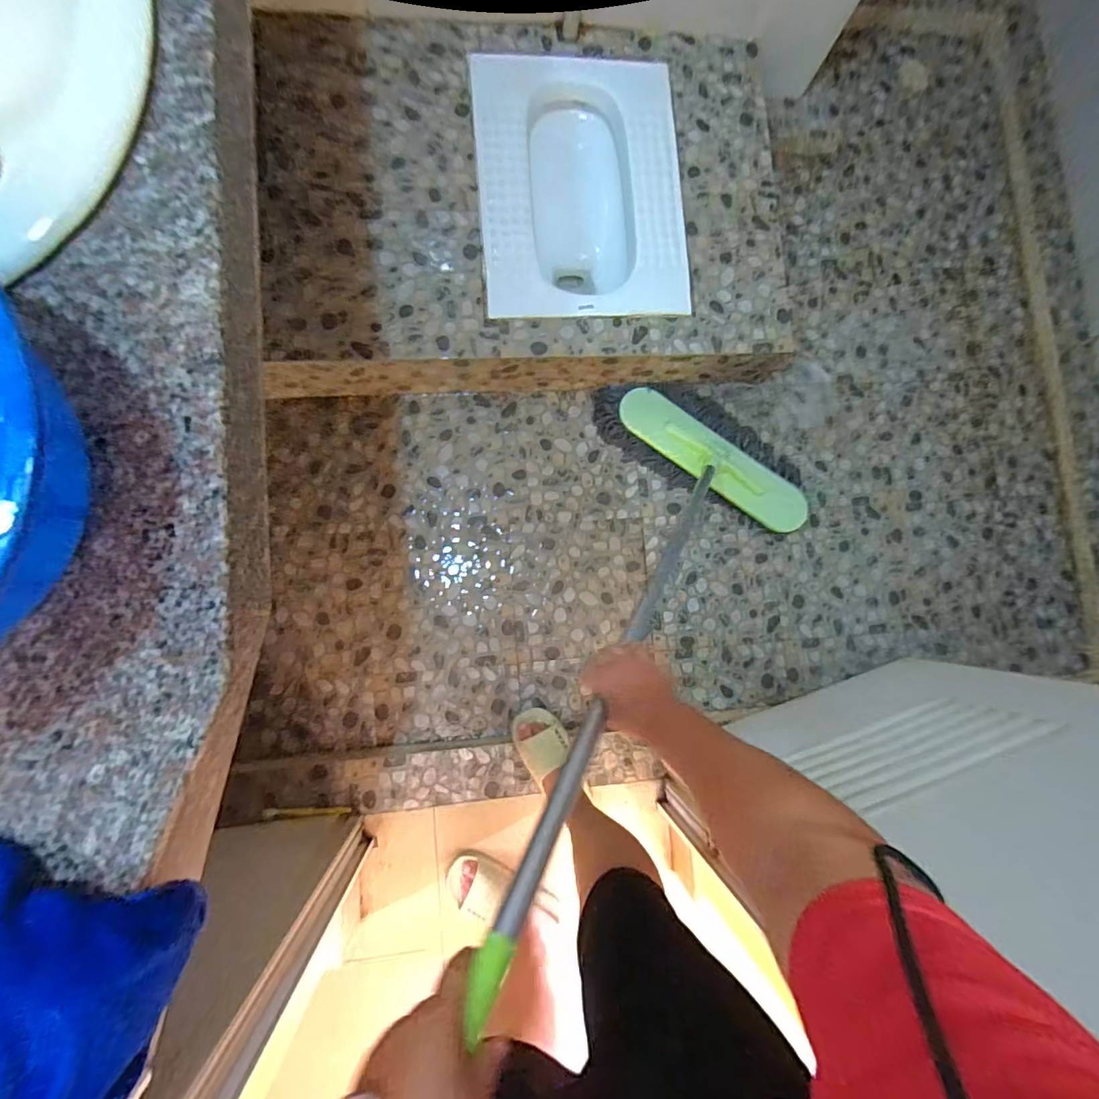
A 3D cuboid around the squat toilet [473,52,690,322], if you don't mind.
[{"bbox_3d":[0.054,-0.724,1.125,0.408,0.161,0.542,-4,87,-7],"label":"squat toilet"}]

